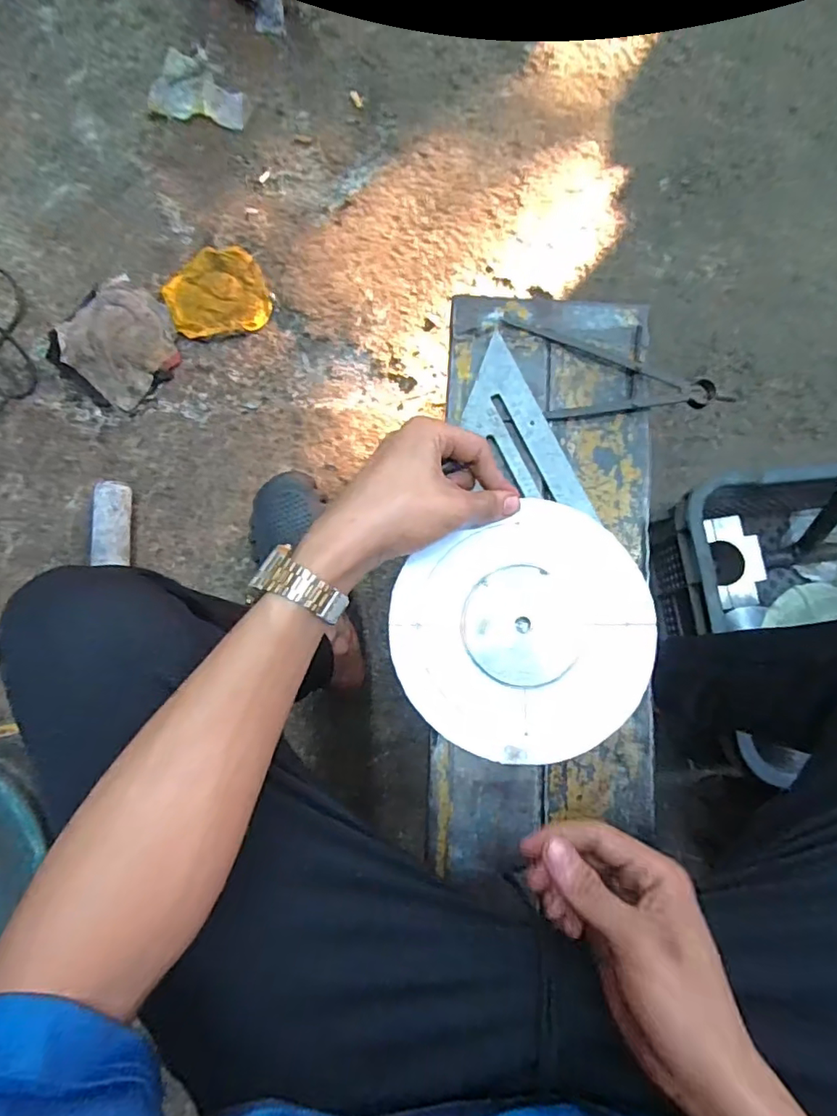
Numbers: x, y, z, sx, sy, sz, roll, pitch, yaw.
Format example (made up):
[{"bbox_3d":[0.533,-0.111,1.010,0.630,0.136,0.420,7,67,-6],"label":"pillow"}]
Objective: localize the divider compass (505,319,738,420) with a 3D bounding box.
[{"bbox_3d":[0.196,-0.190,0.556,0.204,0.011,0.103,-4,78,1],"label":"divider compass"}]

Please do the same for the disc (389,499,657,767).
[{"bbox_3d":[0.069,0.047,0.349,0.158,0.008,0.147,0,78,2],"label":"disc"}]

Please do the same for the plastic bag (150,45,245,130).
[{"bbox_3d":[-0.400,-0.876,1.035,0.187,0.030,0.151,14,79,5],"label":"plastic bag"}]

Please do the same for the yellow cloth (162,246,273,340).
[{"bbox_3d":[-0.342,-0.445,0.944,0.165,0.017,0.160,-18,78,-2],"label":"yellow cloth"}]

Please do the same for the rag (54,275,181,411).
[{"bbox_3d":[-0.491,-0.361,0.923,0.173,0.021,0.175,39,82,9],"label":"rag"}]

